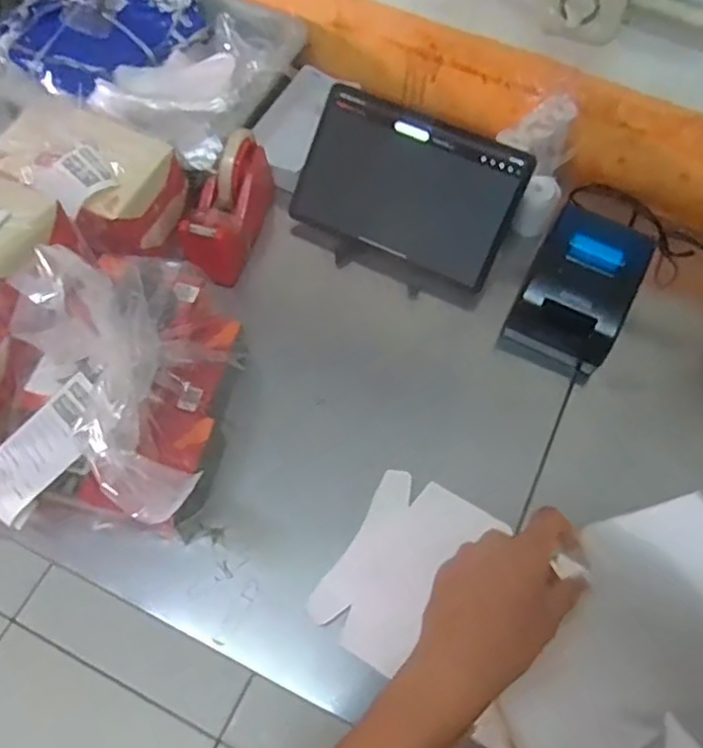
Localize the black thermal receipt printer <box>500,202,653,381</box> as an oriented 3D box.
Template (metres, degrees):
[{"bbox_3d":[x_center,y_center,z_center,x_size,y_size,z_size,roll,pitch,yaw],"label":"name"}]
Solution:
[{"bbox_3d":[0.253,-0.090,0.744,0.115,0.096,0.149,25,65,10],"label":"black thermal receipt printer"}]

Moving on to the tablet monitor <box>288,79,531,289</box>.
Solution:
[{"bbox_3d":[0.063,-0.218,0.775,0.251,0.160,0.019,25,22,11],"label":"tablet monitor"}]

